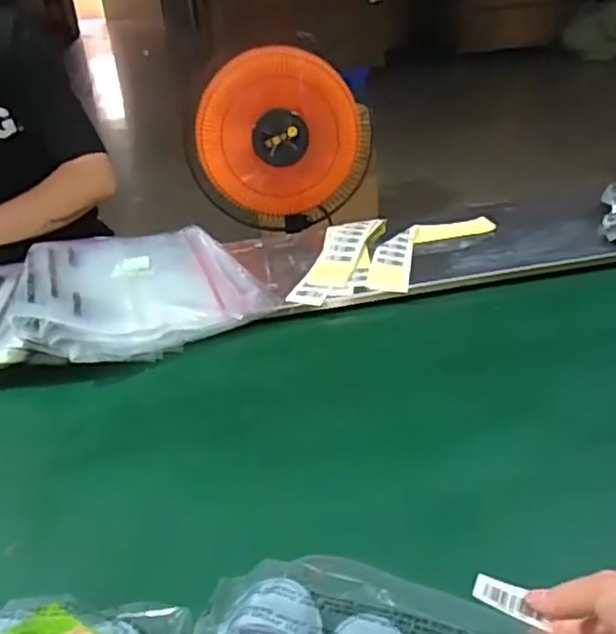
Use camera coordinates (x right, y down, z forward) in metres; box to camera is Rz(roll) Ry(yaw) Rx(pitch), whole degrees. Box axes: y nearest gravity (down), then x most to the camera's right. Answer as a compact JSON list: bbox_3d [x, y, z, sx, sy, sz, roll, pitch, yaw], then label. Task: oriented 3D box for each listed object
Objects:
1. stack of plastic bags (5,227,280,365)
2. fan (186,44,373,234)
[{"bbox_3d":[-0.242,-0.049,0.965,0.314,0.069,0.305,-16,30,-18],"label":"stack of plastic bags"},{"bbox_3d":[-0.051,-0.302,1.259,0.322,0.338,0.191,-4,29,3],"label":"fan"}]

